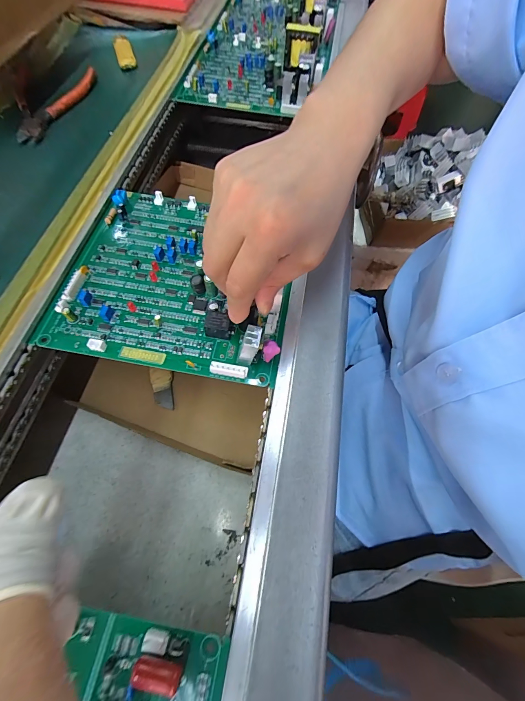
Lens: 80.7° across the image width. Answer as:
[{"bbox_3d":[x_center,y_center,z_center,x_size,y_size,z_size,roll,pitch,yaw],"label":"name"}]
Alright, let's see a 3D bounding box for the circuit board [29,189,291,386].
[{"bbox_3d":[-0.071,-0.069,0.260,0.189,0.022,0.173,9,63,2],"label":"circuit board"}]

